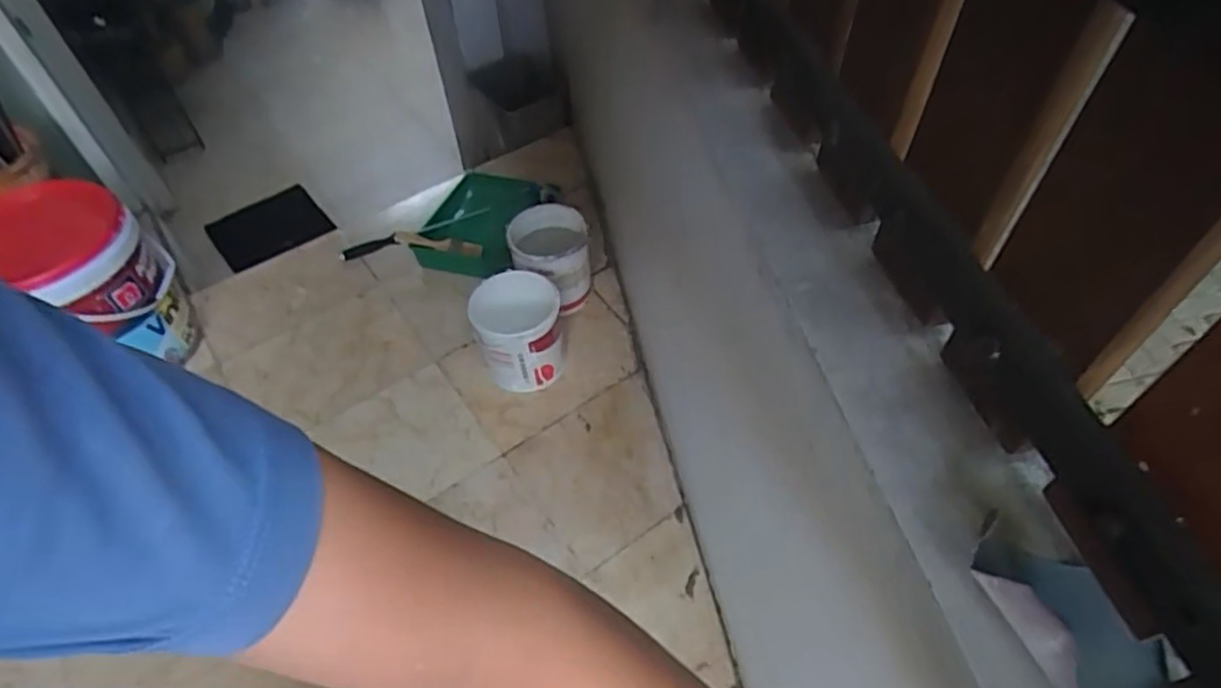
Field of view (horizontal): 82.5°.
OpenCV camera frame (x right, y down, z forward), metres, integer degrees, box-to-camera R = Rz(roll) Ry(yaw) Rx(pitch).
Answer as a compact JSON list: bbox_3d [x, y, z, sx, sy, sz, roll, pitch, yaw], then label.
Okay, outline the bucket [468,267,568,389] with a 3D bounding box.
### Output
[{"bbox_3d":[-0.193,-0.029,1.501,0.174,0.214,0.178,-2,50,2],"label":"bucket"}]

